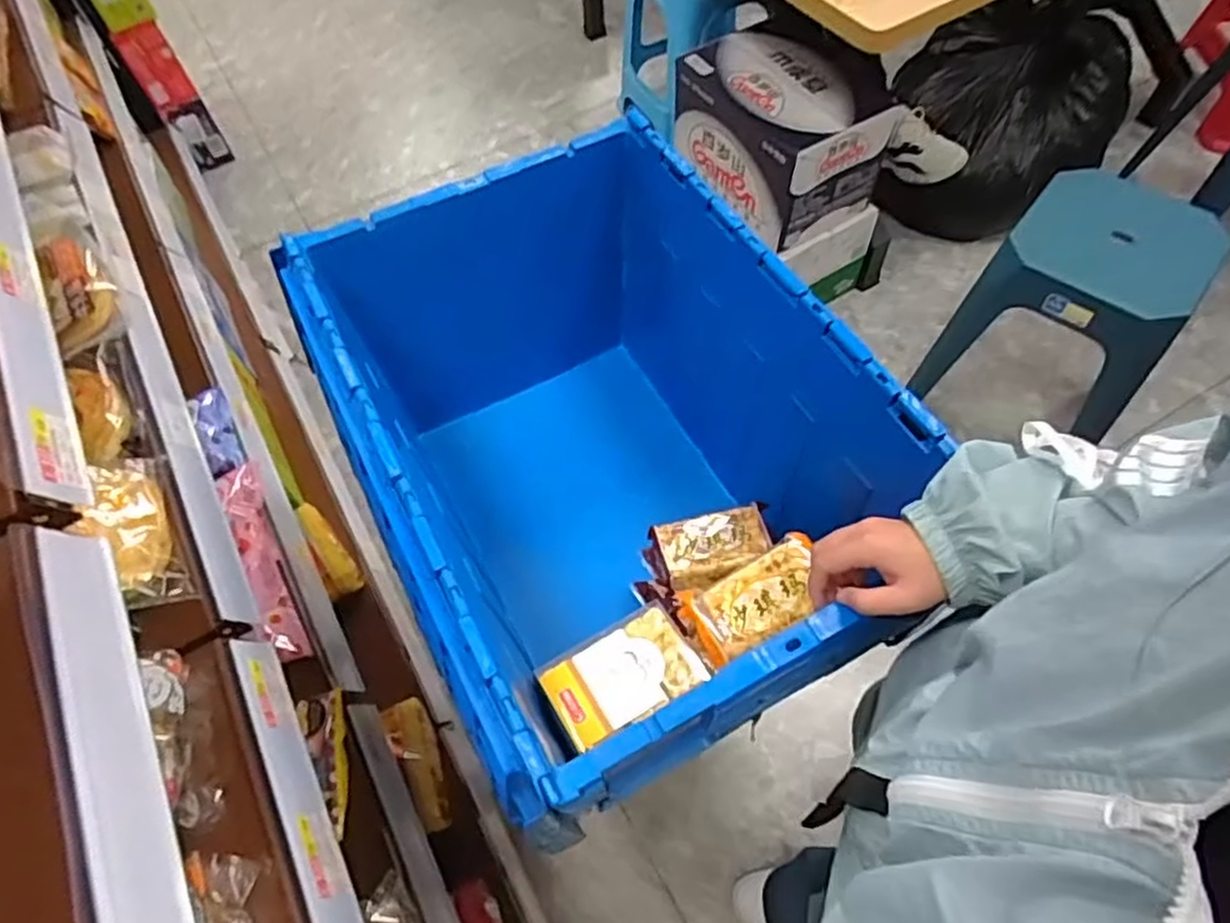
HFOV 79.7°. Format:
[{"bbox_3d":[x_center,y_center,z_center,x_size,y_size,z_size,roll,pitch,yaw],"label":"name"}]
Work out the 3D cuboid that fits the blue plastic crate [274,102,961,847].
[{"bbox_3d":[0.000,0.000,0.819,0.419,0.395,0.604,-27,62,-13],"label":"blue plastic crate"}]

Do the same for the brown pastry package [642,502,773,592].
[{"bbox_3d":[0.106,0.098,0.820,0.133,0.043,0.077,-14,60,-5],"label":"brown pastry package"}]

